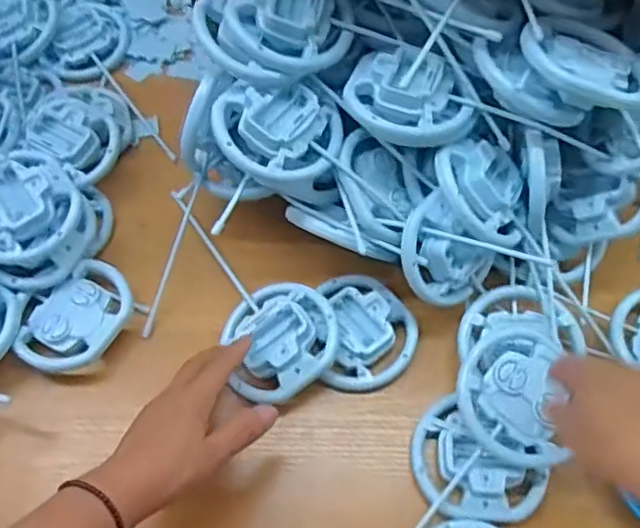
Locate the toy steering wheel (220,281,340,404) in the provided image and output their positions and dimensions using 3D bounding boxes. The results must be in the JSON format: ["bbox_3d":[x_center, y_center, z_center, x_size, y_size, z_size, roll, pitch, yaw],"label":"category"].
[{"bbox_3d":[-0.032,0.060,0.543,0.090,0.036,0.098,0,60,0],"label":"toy steering wheel"}]

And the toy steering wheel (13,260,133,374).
[{"bbox_3d":[-0.210,0.045,0.569,0.075,0.022,0.099,17,62,10],"label":"toy steering wheel"}]

